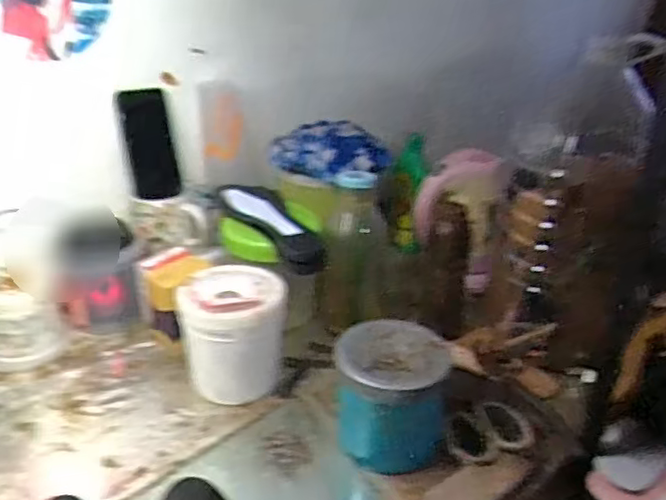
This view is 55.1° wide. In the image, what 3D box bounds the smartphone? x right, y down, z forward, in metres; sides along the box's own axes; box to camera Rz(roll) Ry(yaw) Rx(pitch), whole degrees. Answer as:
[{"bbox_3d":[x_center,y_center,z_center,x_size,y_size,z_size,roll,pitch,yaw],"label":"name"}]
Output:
[{"bbox_3d":[-0.272,-0.157,0.952,0.074,0.159,0.014,-18,18,-37],"label":"smartphone"}]

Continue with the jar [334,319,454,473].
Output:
[{"bbox_3d":[0.065,0.156,0.711,0.122,0.106,0.109,5,26,6],"label":"jar"}]

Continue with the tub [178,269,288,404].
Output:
[{"bbox_3d":[-0.123,0.100,0.795,0.124,0.135,0.114,1,26,-1],"label":"tub"}]

